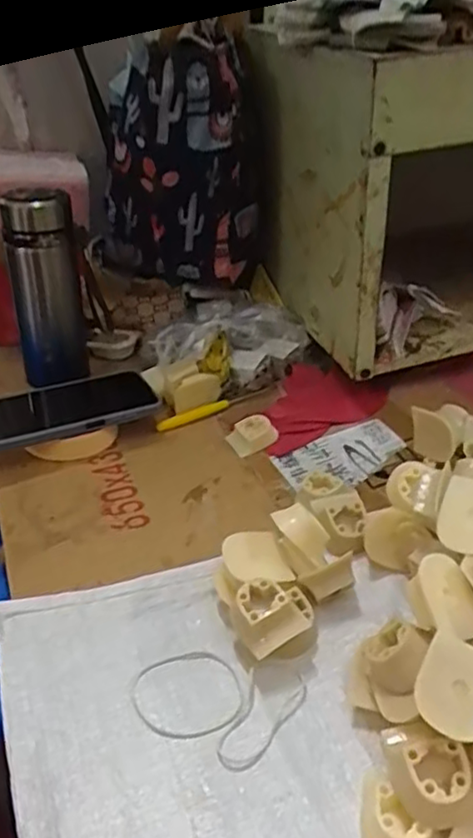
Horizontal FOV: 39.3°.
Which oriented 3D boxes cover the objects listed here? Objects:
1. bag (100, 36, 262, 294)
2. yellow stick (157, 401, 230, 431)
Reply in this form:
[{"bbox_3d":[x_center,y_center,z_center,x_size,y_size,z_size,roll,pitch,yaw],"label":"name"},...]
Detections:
[{"bbox_3d":[-0.061,-0.250,0.688,0.171,0.233,0.094,-5,35,-6],"label":"bag"},{"bbox_3d":[-0.044,-0.003,0.670,0.081,0.013,0.009,-21,38,-24],"label":"yellow stick"}]

